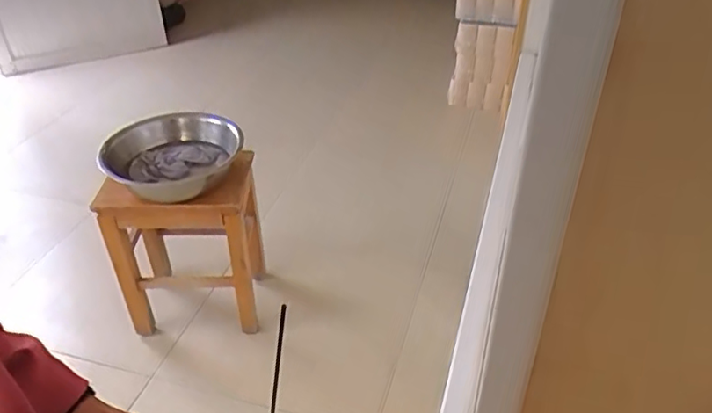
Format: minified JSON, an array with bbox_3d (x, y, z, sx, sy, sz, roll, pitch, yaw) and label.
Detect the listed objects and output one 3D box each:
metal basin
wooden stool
[{"bbox_3d":[-0.460,-0.129,1.496,0.278,0.109,0.287,0,36,0],"label":"metal basin"},{"bbox_3d":[-0.467,0.097,1.673,0.368,0.507,0.281,-1,36,-1],"label":"wooden stool"}]

